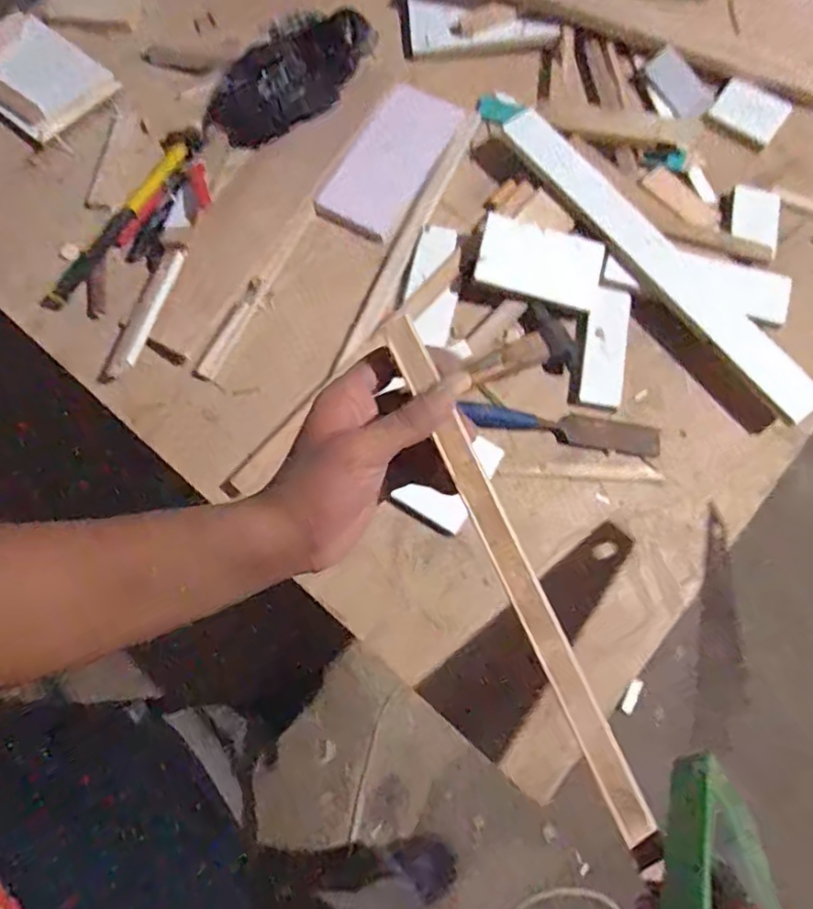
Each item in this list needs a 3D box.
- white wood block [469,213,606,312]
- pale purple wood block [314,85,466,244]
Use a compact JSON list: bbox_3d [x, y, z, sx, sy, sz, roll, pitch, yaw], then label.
[{"bbox_3d":[0.158,-0.227,0.755,0.147,0.030,0.084,13,73,4],"label":"white wood block"},{"bbox_3d":[-0.021,-0.387,0.821,0.107,0.018,0.226,30,75,9],"label":"pale purple wood block"}]

